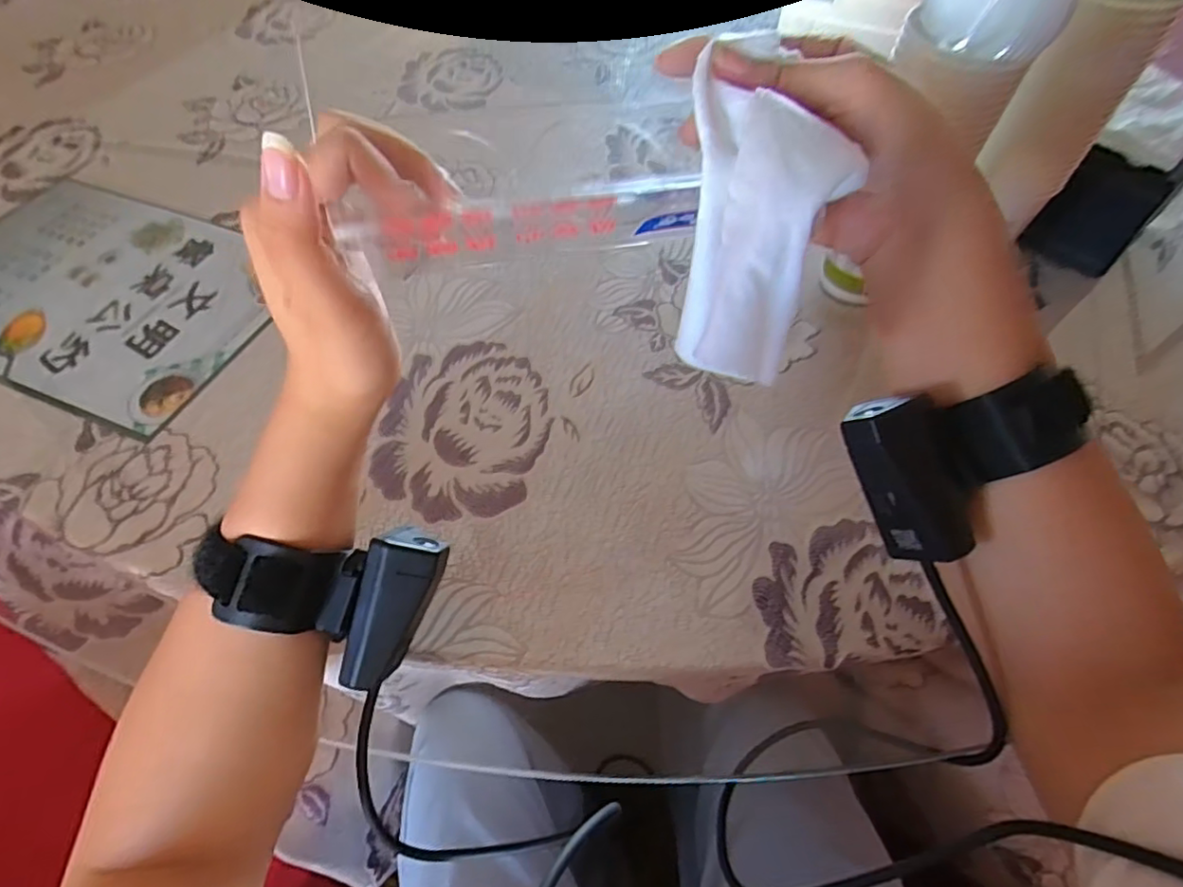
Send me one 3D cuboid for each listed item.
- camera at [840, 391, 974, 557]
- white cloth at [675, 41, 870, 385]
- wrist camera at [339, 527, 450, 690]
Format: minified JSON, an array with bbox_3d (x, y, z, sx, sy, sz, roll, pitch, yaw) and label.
[{"bbox_3d":[0.133,0.015,0.255,0.032,0.023,0.069,-28,96,-16],"label":"camera"},{"bbox_3d":[0.062,-0.074,0.213,0.050,0.024,0.099,9,96,7],"label":"white cloth"},{"bbox_3d":[-0.091,0.075,0.270,0.026,0.022,0.072,20,87,14],"label":"wrist camera"}]

